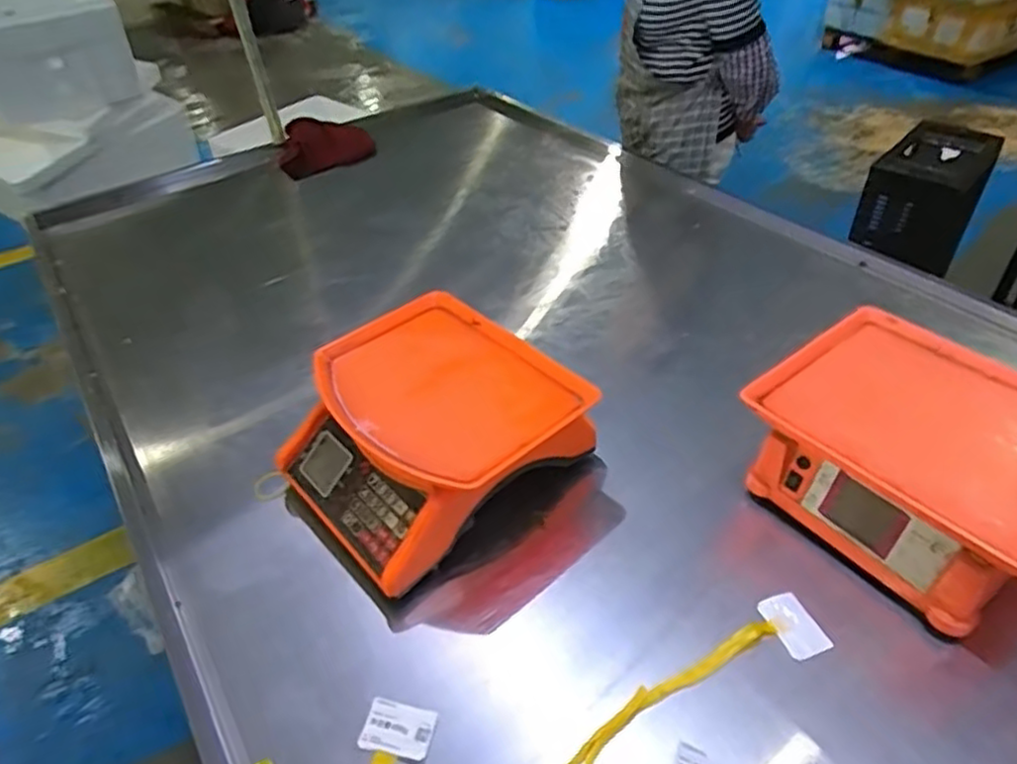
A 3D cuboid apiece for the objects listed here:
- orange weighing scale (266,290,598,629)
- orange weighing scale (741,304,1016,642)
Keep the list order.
[{"bbox_3d":[-0.089,0.066,0.757,0.283,0.140,0.281,-35,48,-30],"label":"orange weighing scale"},{"bbox_3d":[0.416,0.082,0.683,0.240,0.126,0.292,-28,45,-25],"label":"orange weighing scale"}]

